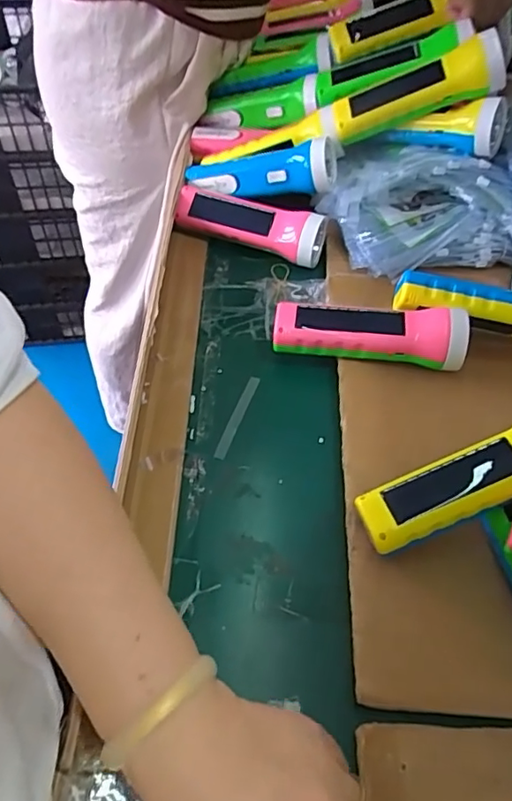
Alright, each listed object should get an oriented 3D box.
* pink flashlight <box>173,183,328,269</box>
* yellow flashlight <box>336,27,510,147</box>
[{"bbox_3d":[-0.006,-0.190,0.615,0.165,0.050,0.044,19,55,11],"label":"pink flashlight"},{"bbox_3d":[0.159,-0.307,0.569,0.177,0.050,0.049,-3,44,40],"label":"yellow flashlight"}]

